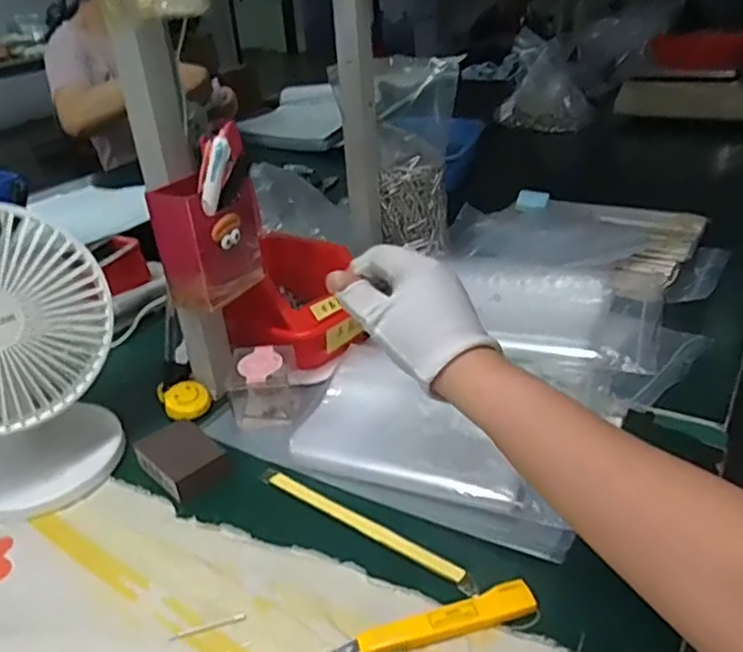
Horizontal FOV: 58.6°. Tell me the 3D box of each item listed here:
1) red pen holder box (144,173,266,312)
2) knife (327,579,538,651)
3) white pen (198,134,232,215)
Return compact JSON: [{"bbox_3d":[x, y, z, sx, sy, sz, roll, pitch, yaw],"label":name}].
[{"bbox_3d":[-0.135,-0.074,0.554,0.049,0.096,0.084,15,35,28],"label":"red pen holder box"},{"bbox_3d":[0.039,0.184,0.406,0.129,0.011,0.022,-13,32,-14],"label":"knife"},{"bbox_3d":[-0.123,-0.117,0.515,0.016,0.059,0.010,0,23,-39],"label":"white pen"}]

